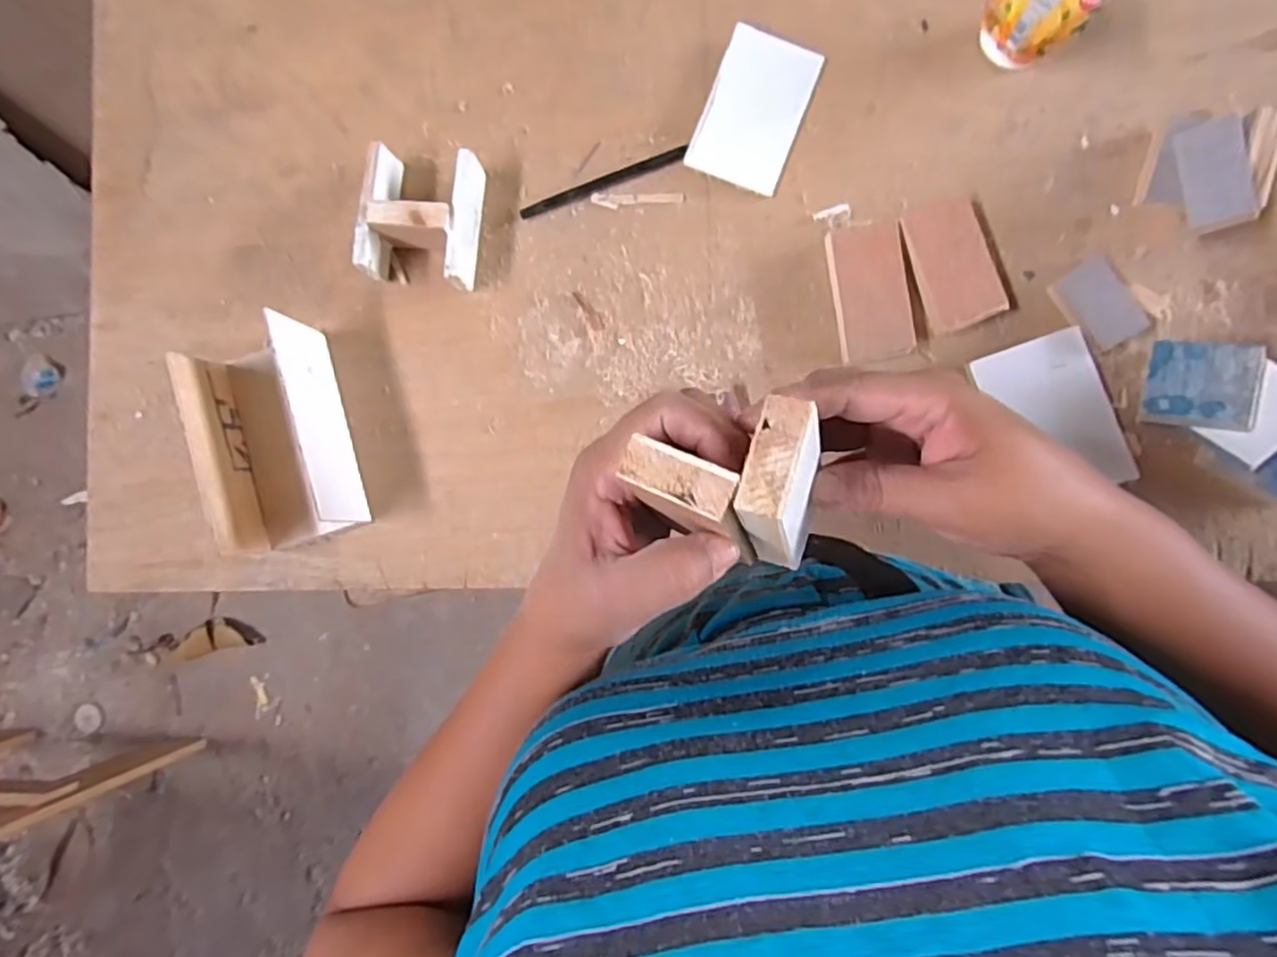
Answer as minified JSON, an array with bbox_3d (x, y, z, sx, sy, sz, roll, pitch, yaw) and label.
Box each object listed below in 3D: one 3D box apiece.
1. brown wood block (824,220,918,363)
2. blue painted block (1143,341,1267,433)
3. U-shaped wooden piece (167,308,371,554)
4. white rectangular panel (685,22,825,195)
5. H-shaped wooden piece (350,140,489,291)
[{"bbox_3d":[0.155,-0.124,0.464,0.047,0.017,0.087,-9,88,6],"label":"brown wood block"},{"bbox_3d":[0.341,-0.056,0.420,0.054,0.009,0.052,10,79,36],"label":"blue painted block"},{"bbox_3d":[-0.255,-0.029,0.488,0.079,0.065,0.143,-15,87,6],"label":"U-shaped wooden piece"},{"bbox_3d":[0.080,-0.255,0.482,0.066,0.012,0.100,21,91,7],"label":"white rectangular panel"},{"bbox_3d":[-0.151,-0.183,0.487,0.074,0.046,0.088,6,89,7],"label":"H-shaped wooden piece"}]

